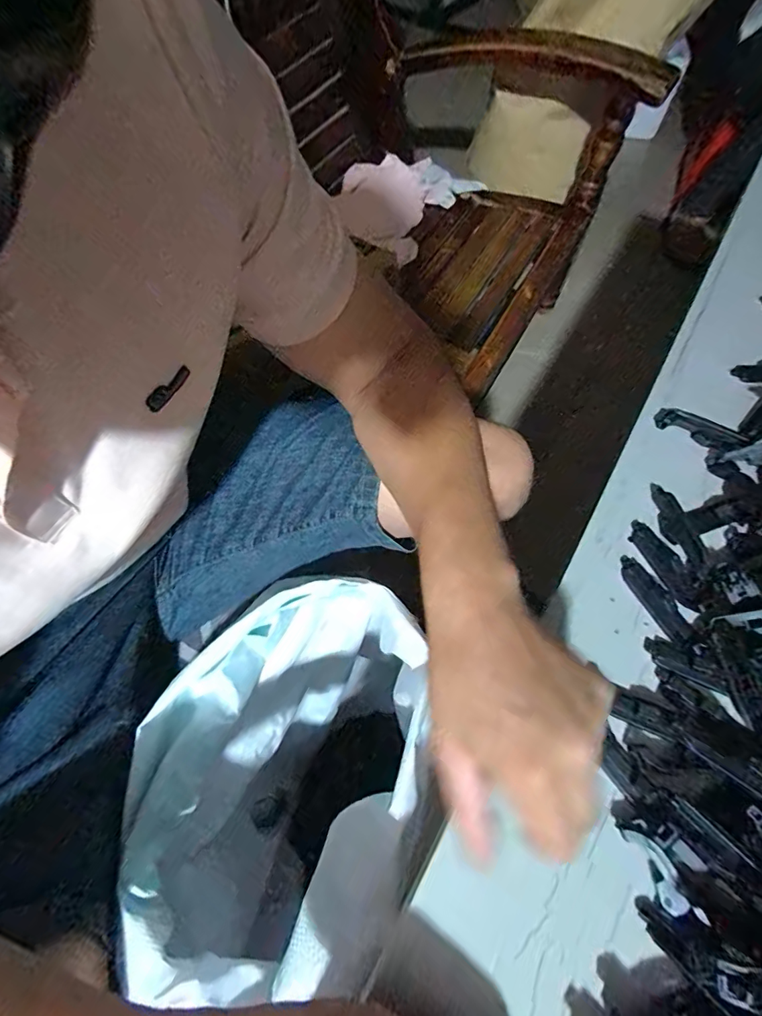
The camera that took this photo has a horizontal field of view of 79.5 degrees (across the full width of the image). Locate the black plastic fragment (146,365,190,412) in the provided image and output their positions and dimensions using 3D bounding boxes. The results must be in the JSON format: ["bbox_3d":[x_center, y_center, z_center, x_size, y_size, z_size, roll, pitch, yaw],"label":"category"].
[{"bbox_3d":[-0.114,-0.064,0.247,0.004,0.008,0.029,39,83,17],"label":"black plastic fragment"}]

